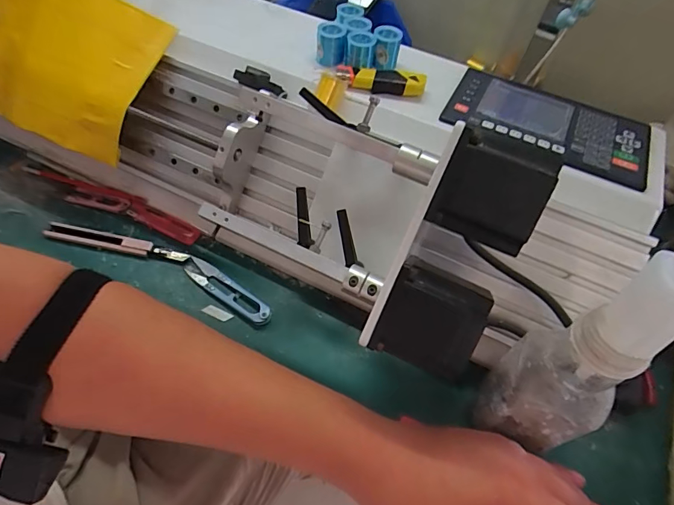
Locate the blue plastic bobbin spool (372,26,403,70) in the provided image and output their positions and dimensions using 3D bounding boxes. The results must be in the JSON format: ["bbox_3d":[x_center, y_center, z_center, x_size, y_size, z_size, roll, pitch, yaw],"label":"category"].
[{"bbox_3d":[0.045,-0.186,0.403,0.024,0.034,0.023,3,53,-4],"label":"blue plastic bobbin spool"}]

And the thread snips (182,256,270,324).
[{"bbox_3d":[-0.101,0.035,0.402,0.099,0.008,0.021,34,58,18],"label":"thread snips"}]

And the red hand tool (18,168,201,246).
[{"bbox_3d":[-0.234,-0.051,0.451,0.205,0.015,0.027,20,54,9],"label":"red hand tool"}]

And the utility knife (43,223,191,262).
[{"bbox_3d":[-0.213,-0.009,0.423,0.140,0.010,0.015,13,53,4],"label":"utility knife"}]

